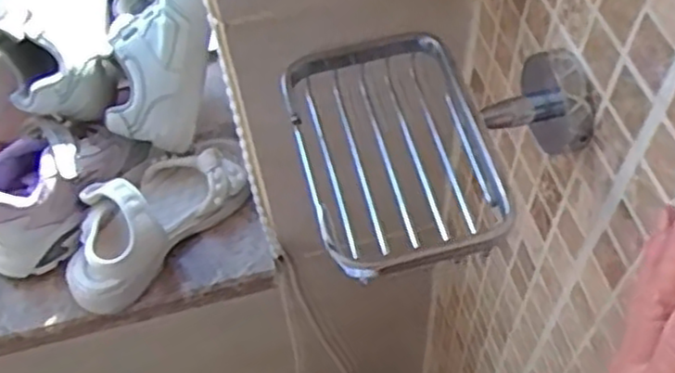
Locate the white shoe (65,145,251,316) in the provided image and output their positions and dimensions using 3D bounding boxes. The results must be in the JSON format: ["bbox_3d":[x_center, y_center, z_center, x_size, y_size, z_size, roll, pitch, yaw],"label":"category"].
[{"bbox_3d":[-0.169,0.019,0.640,0.190,0.075,0.086,-40,62,-21],"label":"white shoe"}]

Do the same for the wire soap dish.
[{"bbox_3d":[0.052,-0.022,0.359,0.140,0.049,0.132,-13,56,-4],"label":"wire soap dish"}]

